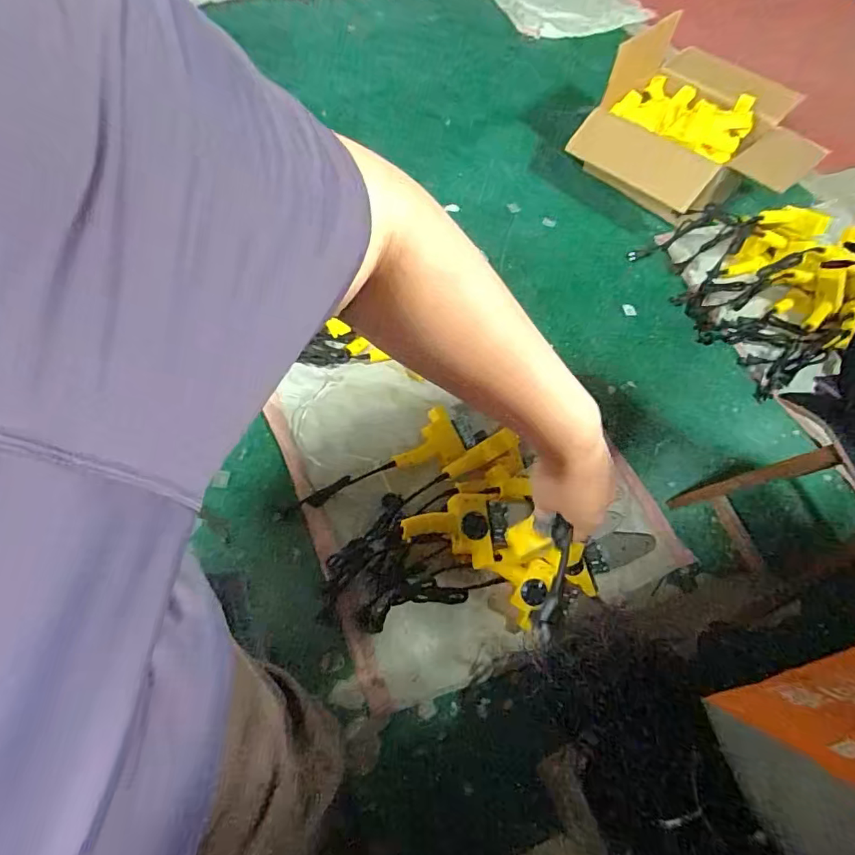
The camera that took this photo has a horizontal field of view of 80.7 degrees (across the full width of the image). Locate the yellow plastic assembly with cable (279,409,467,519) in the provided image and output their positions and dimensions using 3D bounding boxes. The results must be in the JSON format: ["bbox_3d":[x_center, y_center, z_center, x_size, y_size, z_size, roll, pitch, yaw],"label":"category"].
[{"bbox_3d":[-0.110,0.120,1.102,0.420,0.081,0.135,-32,72,-14],"label":"yellow plastic assembly with cable"}]

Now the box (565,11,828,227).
[{"bbox_3d":[0.828,-0.920,1.486,0.629,0.349,0.611,38,65,17],"label":"box"}]

